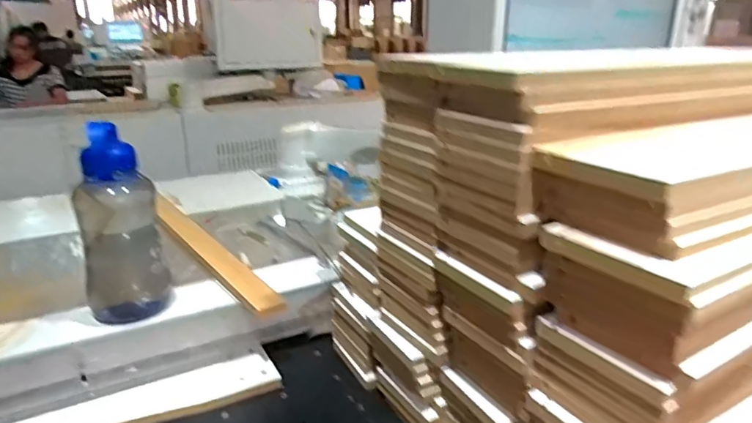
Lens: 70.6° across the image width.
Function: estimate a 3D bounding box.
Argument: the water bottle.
[{"bbox_3d":[-0.363,0.023,0.753,0.101,0.286,0.109,-13,22,-33],"label":"water bottle"}]

